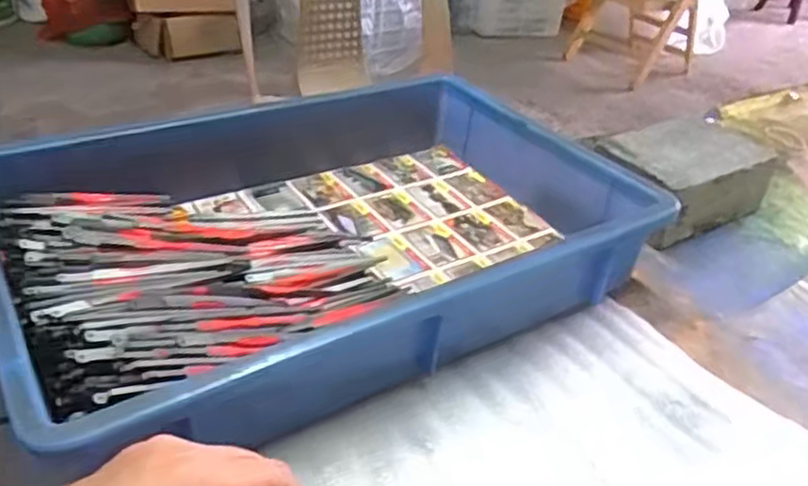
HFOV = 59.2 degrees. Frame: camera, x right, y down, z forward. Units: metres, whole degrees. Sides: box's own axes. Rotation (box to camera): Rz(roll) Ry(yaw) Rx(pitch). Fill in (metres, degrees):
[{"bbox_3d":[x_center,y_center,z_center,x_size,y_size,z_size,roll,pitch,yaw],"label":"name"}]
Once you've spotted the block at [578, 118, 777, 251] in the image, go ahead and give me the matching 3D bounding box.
[{"bbox_3d":[0.251,-0.061,0.653,0.158,0.066,0.099,-17,41,-29],"label":"block"}]

